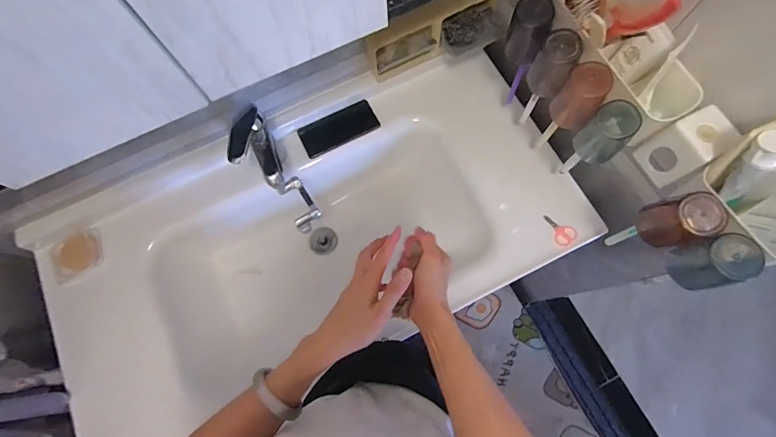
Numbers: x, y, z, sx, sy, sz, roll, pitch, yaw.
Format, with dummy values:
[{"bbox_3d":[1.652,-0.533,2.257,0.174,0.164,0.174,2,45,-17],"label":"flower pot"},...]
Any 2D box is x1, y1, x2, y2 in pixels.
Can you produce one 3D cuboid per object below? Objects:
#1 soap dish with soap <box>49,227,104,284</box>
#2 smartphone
[{"bbox_3d":[-0.603,0.066,0.727,0.098,0.021,0.087,-36,76,-8],"label":"soap dish with soap"},{"bbox_3d":[-0.103,-0.189,0.780,0.160,0.015,0.069,-26,81,-2],"label":"smartphone"}]

